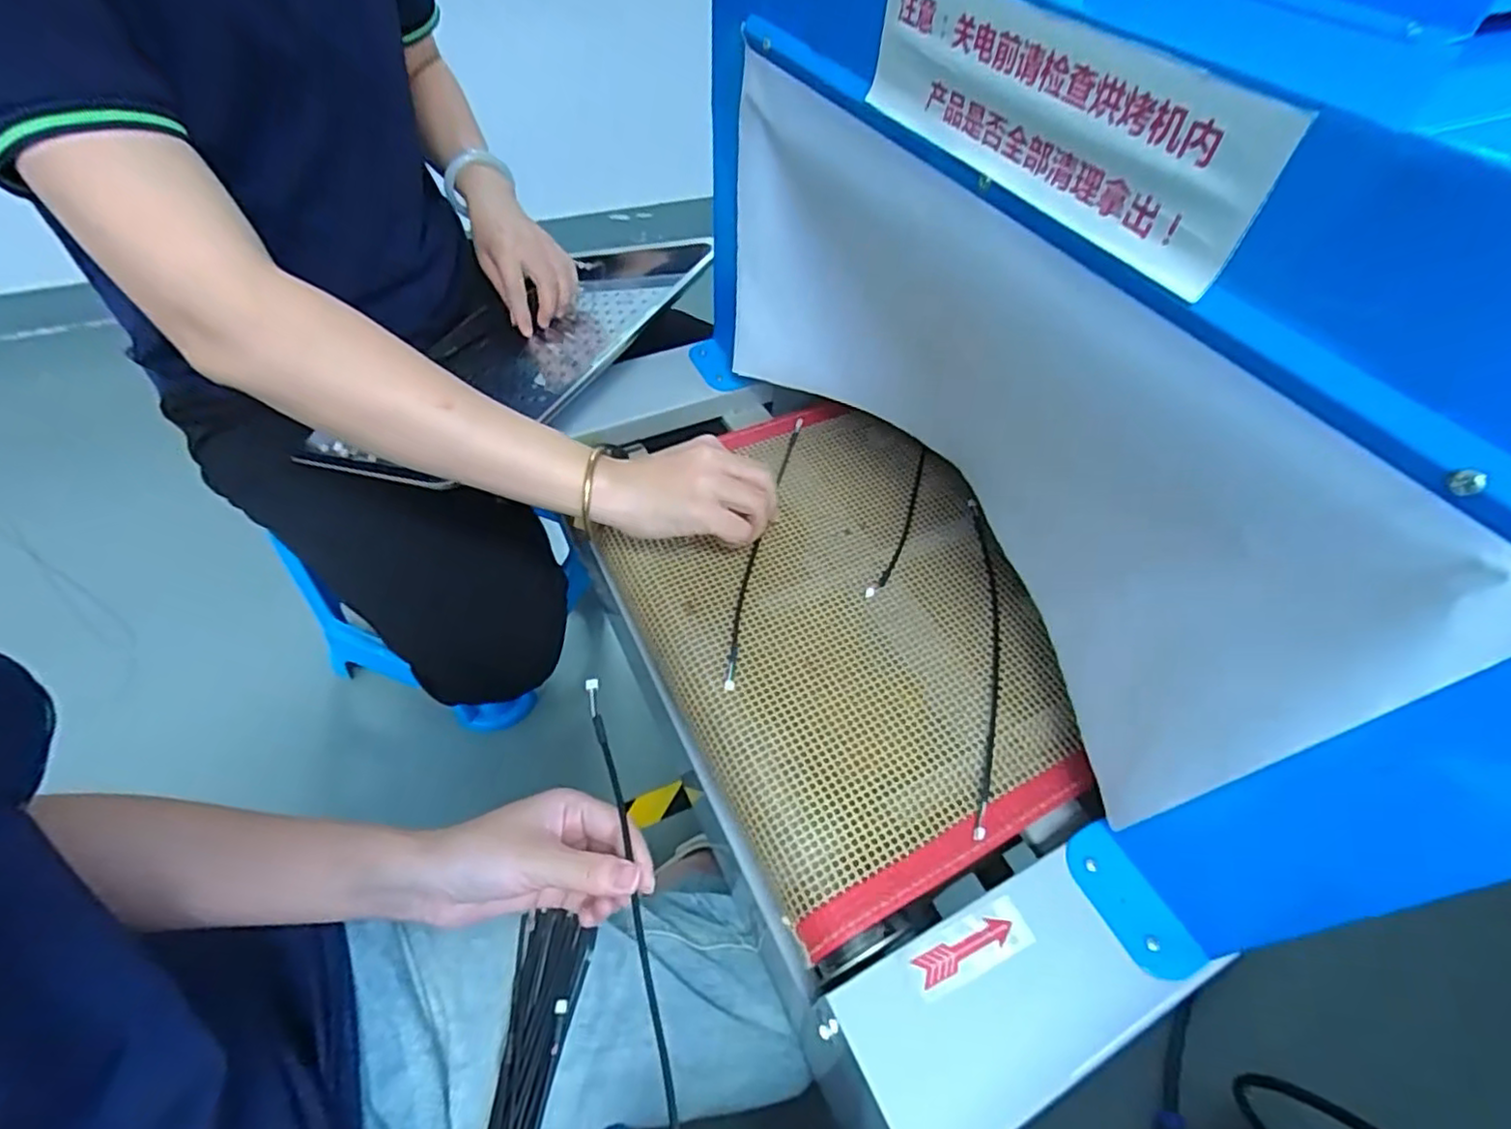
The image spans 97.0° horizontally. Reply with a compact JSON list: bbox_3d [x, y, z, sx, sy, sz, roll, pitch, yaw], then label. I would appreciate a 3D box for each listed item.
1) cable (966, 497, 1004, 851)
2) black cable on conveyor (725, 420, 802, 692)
[{"bbox_3d":[0.167,0.058,0.479,0.028,0.010,0.278,10,52,4],"label":"cable"},{"bbox_3d":[0.007,-0.022,0.530,0.014,0.014,0.276,11,52,6],"label":"black cable on conveyor"}]

